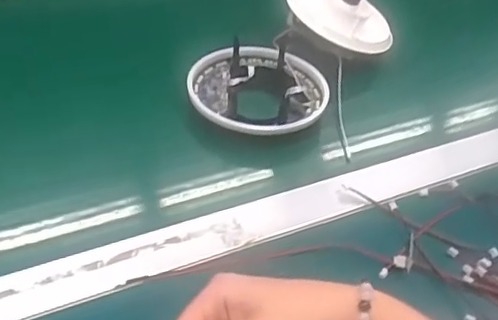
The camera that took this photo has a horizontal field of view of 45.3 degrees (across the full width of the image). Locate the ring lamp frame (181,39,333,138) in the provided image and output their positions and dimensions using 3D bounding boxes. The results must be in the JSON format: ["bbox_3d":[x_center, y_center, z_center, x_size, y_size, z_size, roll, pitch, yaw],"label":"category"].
[{"bbox_3d":[0.009,-0.068,0.577,0.134,0.032,0.109,12,42,4],"label":"ring lamp frame"}]

